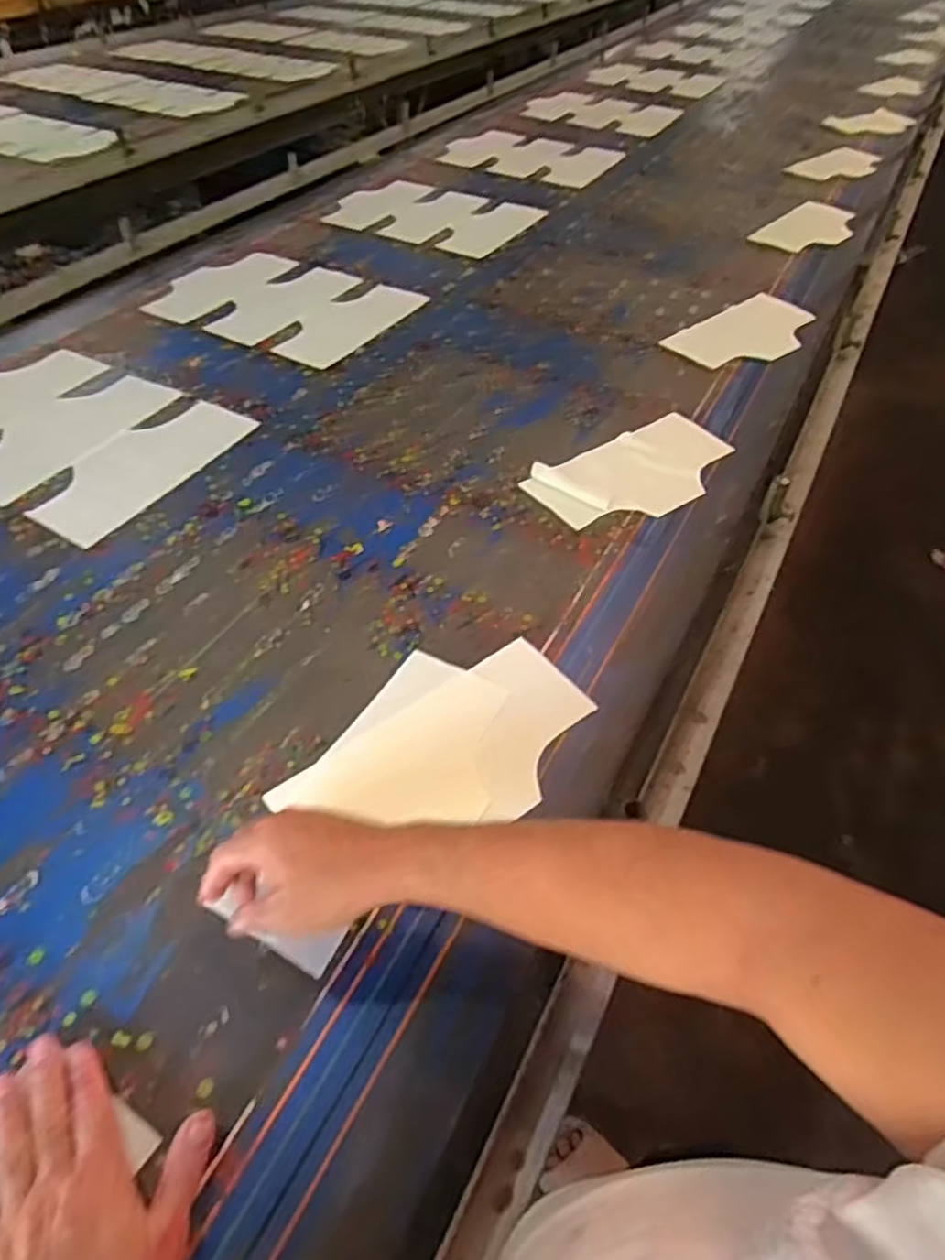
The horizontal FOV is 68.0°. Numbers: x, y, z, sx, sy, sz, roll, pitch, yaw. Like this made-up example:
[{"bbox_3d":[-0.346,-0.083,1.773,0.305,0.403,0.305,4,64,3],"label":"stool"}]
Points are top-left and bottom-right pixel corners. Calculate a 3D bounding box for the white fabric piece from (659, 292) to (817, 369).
[{"bbox_3d":[0.482,-0.520,1.228,0.283,0.007,0.158,-33,60,-22],"label":"white fabric piece"}]

